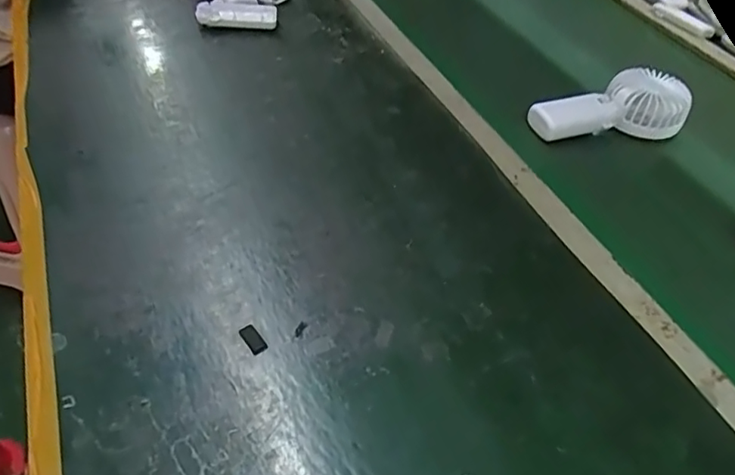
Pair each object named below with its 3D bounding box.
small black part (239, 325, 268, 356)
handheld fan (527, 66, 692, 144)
[{"bbox_3d":[-0.079,0.070,0.381,0.012,0.004,0.024,-26,55,-28],"label":"small black part"},{"bbox_3d":[0.264,-0.138,0.596,0.175,0.042,0.081,-17,51,-22],"label":"handheld fan"}]

